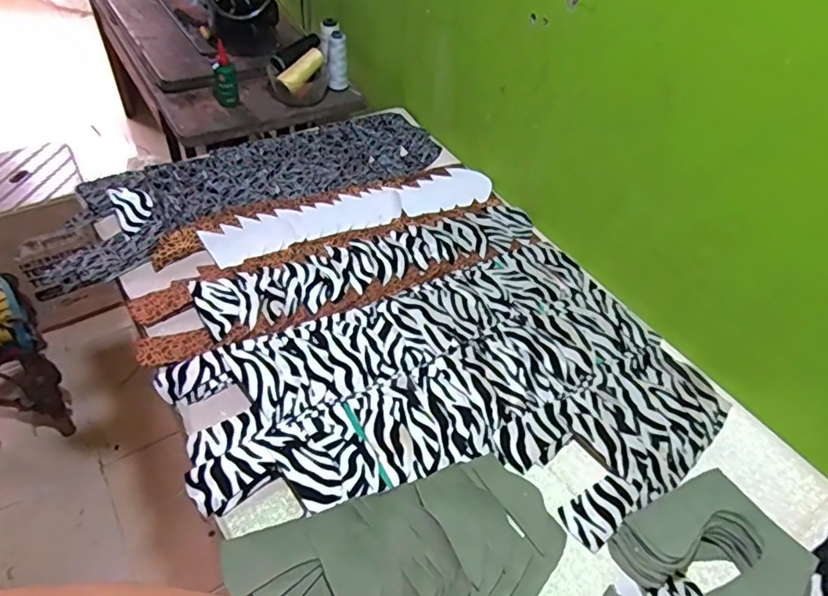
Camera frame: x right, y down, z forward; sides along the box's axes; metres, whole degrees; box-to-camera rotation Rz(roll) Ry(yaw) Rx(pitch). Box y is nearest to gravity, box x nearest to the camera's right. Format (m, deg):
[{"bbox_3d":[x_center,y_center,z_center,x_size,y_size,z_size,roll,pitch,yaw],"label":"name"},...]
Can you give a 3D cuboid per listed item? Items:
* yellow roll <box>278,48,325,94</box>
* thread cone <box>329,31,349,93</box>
[{"bbox_3d":[-0.222,-0.456,1.121,0.030,0.036,0.111,32,70,21],"label":"yellow roll"},{"bbox_3d":[-0.156,-0.489,1.160,0.041,0.117,0.037,-1,27,-8],"label":"thread cone"}]

